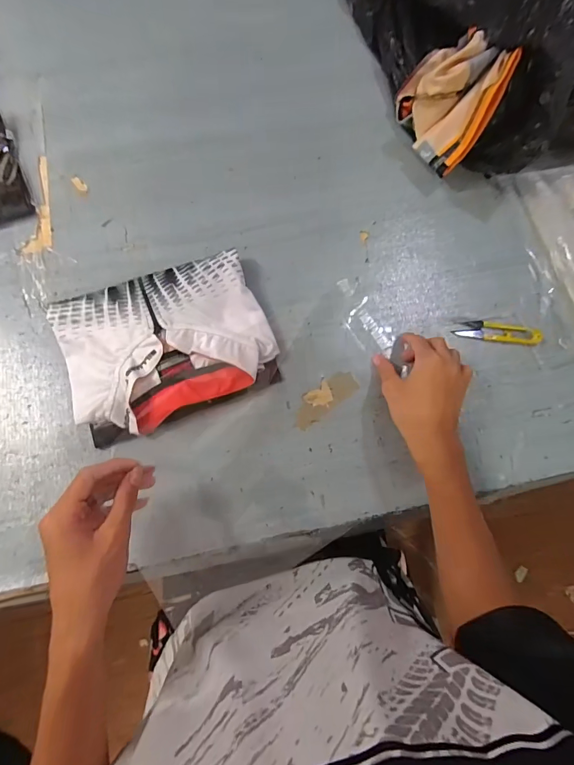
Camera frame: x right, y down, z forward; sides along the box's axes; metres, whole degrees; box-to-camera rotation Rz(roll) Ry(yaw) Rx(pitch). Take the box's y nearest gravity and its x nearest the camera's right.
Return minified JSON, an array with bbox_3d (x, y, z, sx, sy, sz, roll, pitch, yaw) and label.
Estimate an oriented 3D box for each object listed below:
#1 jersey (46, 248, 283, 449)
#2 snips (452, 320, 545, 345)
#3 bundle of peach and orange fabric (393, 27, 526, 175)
[{"bbox_3d":[-0.138,-0.044,0.451,0.225,0.038,0.169,-19,77,-6],"label":"jersey"},{"bbox_3d":[0.262,-0.064,0.477,0.106,0.009,0.030,3,75,-1],"label":"snips"},{"bbox_3d":[0.215,-0.384,0.520,0.125,0.100,0.182,25,76,5],"label":"bundle of peach and orange fabric"}]

